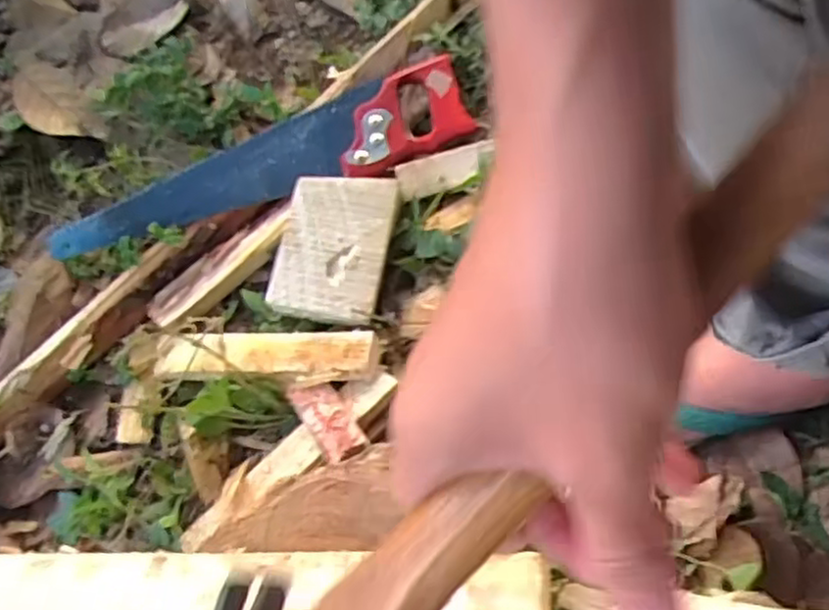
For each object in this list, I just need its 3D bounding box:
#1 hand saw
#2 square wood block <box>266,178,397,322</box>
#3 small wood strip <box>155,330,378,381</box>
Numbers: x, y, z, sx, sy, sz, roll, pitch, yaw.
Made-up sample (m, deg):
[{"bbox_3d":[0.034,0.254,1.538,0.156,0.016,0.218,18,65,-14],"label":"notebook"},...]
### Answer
[{"bbox_3d":[-0.143,-0.126,0.689,0.408,0.029,0.099,-25,67,-3],"label":"hand saw"},{"bbox_3d":[-0.070,-0.053,0.639,0.091,0.031,0.129,9,69,11],"label":"square wood block"},{"bbox_3d":[-0.132,0.044,0.627,0.205,0.016,0.042,-1,66,17],"label":"small wood strip"}]

